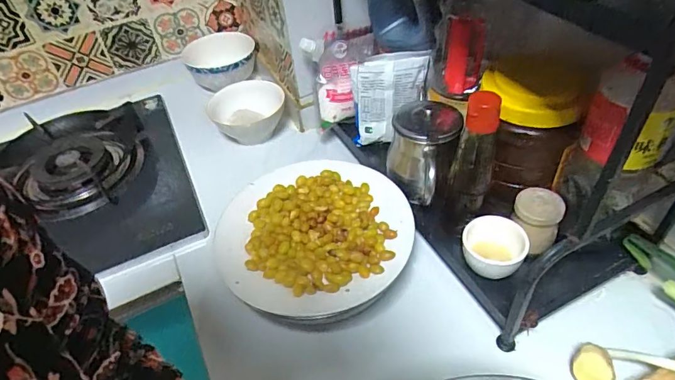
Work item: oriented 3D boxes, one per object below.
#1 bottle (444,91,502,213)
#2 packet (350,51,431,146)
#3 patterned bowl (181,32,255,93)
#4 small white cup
[{"bbox_3d":[0.155,-0.040,0.503,0.045,0.165,0.040,14,49,19],"label":"bottle"},{"bbox_3d":[0.078,-0.135,0.670,0.109,0.144,0.020,-3,34,1],"label":"packet"},{"bbox_3d":[-0.247,-0.267,0.921,0.148,0.056,0.139,-3,45,4],"label":"patterned bowl"},{"bbox_3d":[0.181,0.073,0.514,0.068,0.056,0.060,8,47,14],"label":"small white cup"}]

